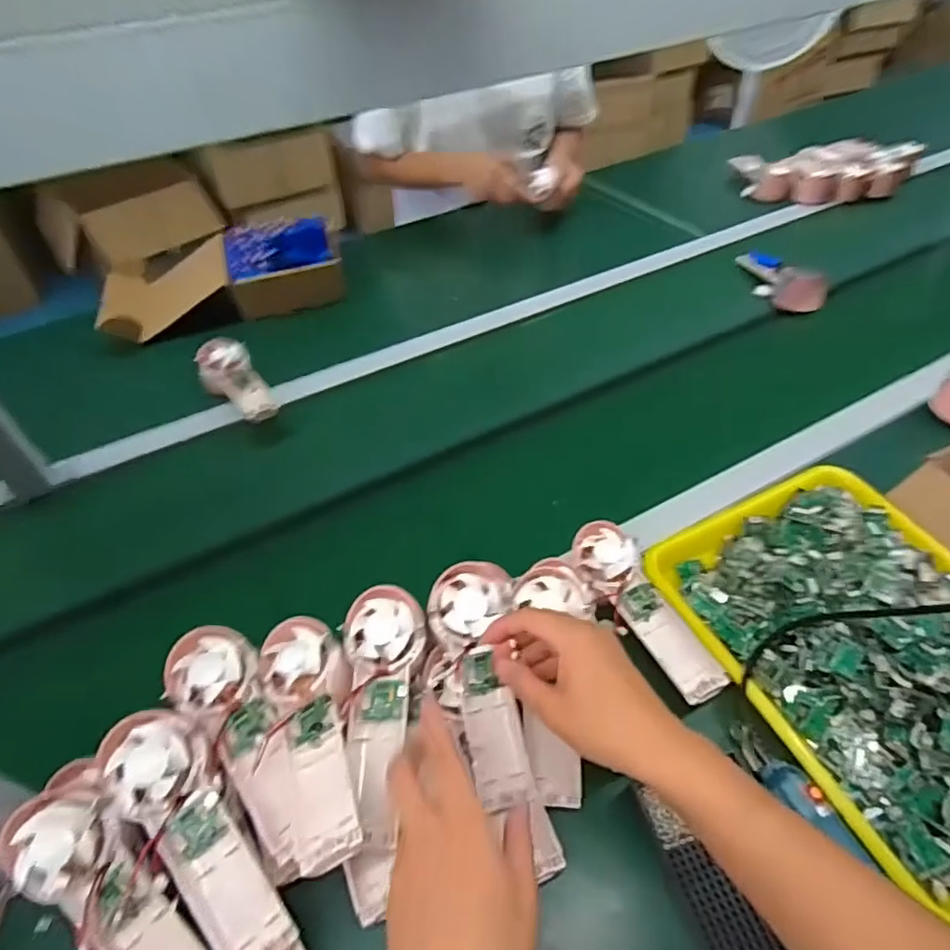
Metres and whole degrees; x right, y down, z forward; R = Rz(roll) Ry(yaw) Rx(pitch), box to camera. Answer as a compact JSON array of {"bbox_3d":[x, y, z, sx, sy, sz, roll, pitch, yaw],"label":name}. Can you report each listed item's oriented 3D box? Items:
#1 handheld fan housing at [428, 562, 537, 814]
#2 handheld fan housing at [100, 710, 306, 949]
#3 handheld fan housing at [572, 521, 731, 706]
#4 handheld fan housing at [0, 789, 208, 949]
[{"bbox_3d":[0.008,0.156,0.450,0.065,0.023,0.174,-10,71,-4],"label":"handheld fan housing"},{"bbox_3d":[-0.179,0.248,0.384,0.057,0.032,0.198,-33,77,-22],"label":"handheld fan housing"},{"bbox_3d":[0.153,0.118,0.529,0.056,0.039,0.177,-26,52,-18],"label":"handheld fan housing"},{"bbox_3d":[-0.226,0.274,0.366,0.170,0.028,0.057,46,62,4],"label":"handheld fan housing"}]

